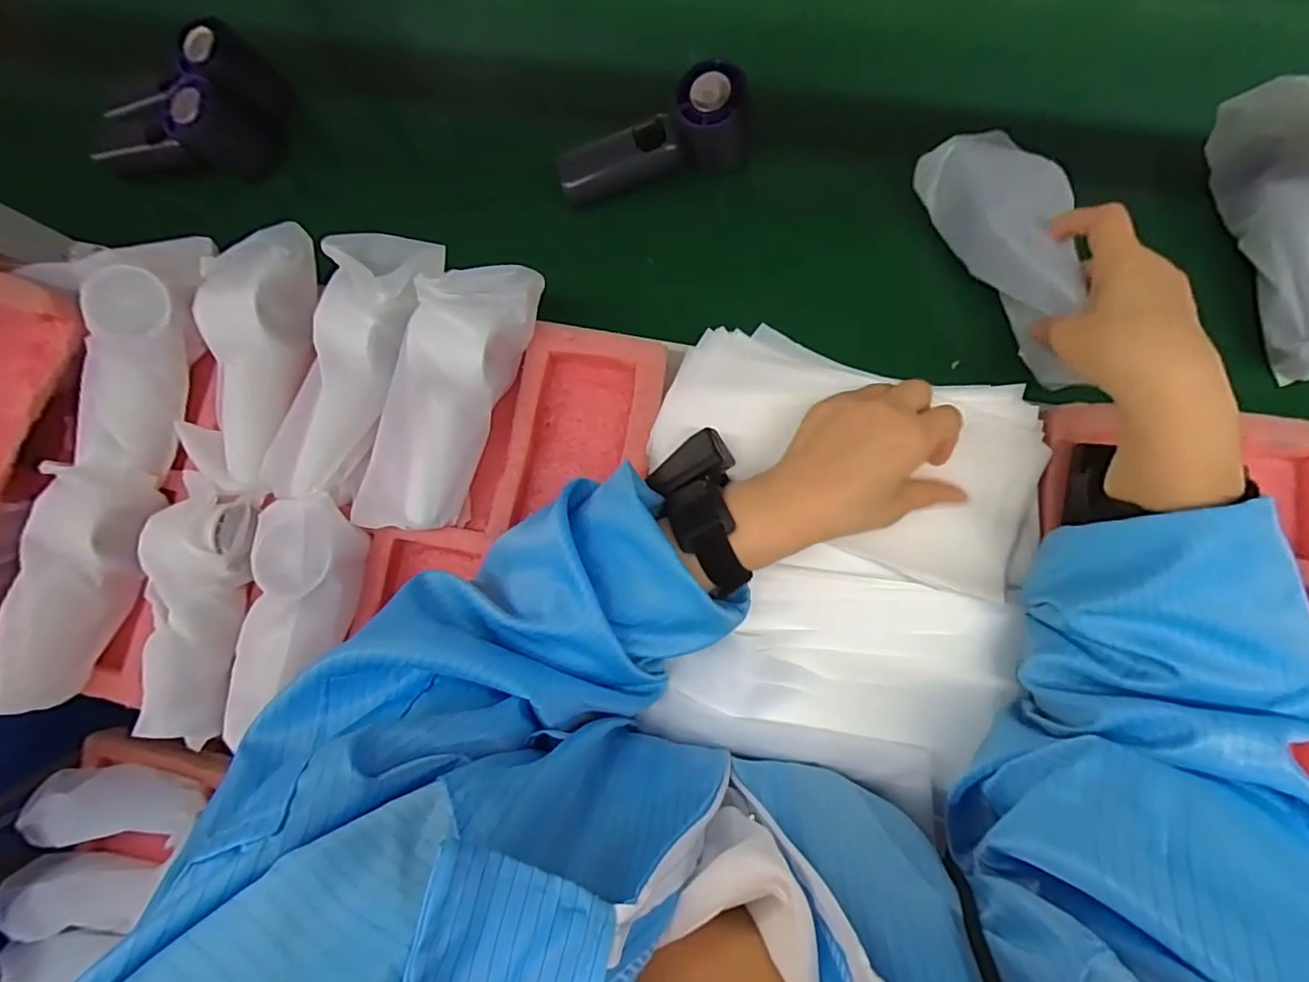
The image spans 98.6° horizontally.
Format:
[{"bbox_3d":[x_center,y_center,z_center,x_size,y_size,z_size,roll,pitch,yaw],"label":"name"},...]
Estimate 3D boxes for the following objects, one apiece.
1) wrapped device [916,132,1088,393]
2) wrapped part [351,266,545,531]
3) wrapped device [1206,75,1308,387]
[{"bbox_3d":[0.254,-0.162,0.384,0.068,0.057,0.181,-25,91,2],"label":"wrapped device"},{"bbox_3d":[-0.142,-0.063,0.405,0.072,0.068,0.191,16,84,7],"label":"wrapped part"},{"bbox_3d":[0.439,-0.183,0.383,0.051,0.061,0.203,-8,82,4],"label":"wrapped device"}]

